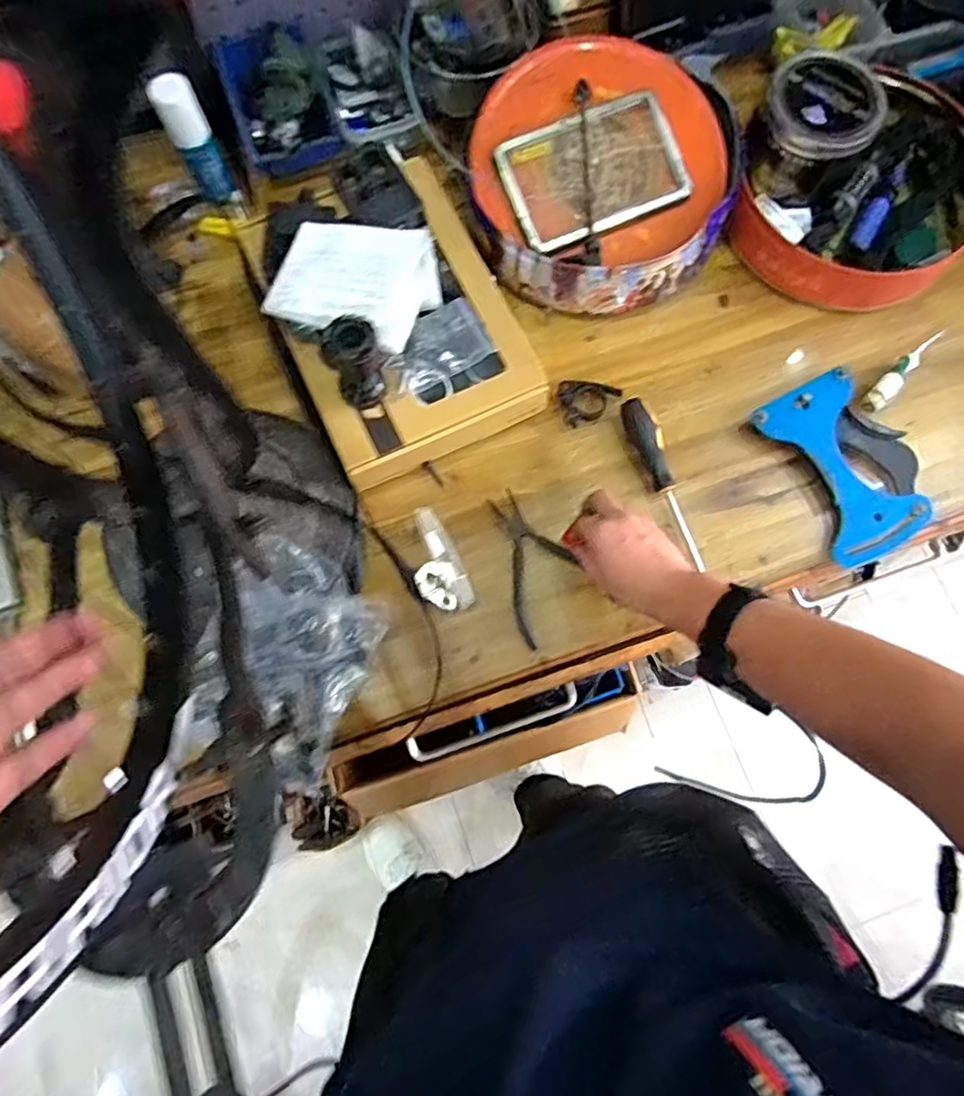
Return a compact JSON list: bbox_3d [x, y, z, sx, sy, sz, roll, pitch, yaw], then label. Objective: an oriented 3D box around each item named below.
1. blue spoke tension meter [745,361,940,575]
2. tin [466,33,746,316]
[{"bbox_3d":[0.383,-0.089,0.668,0.130,0.032,0.190,-29,78,-7],"label":"blue spoke tension meter"},{"bbox_3d":[0.134,-0.403,0.698,0.263,0.098,0.282,0,76,0],"label":"tin"}]

